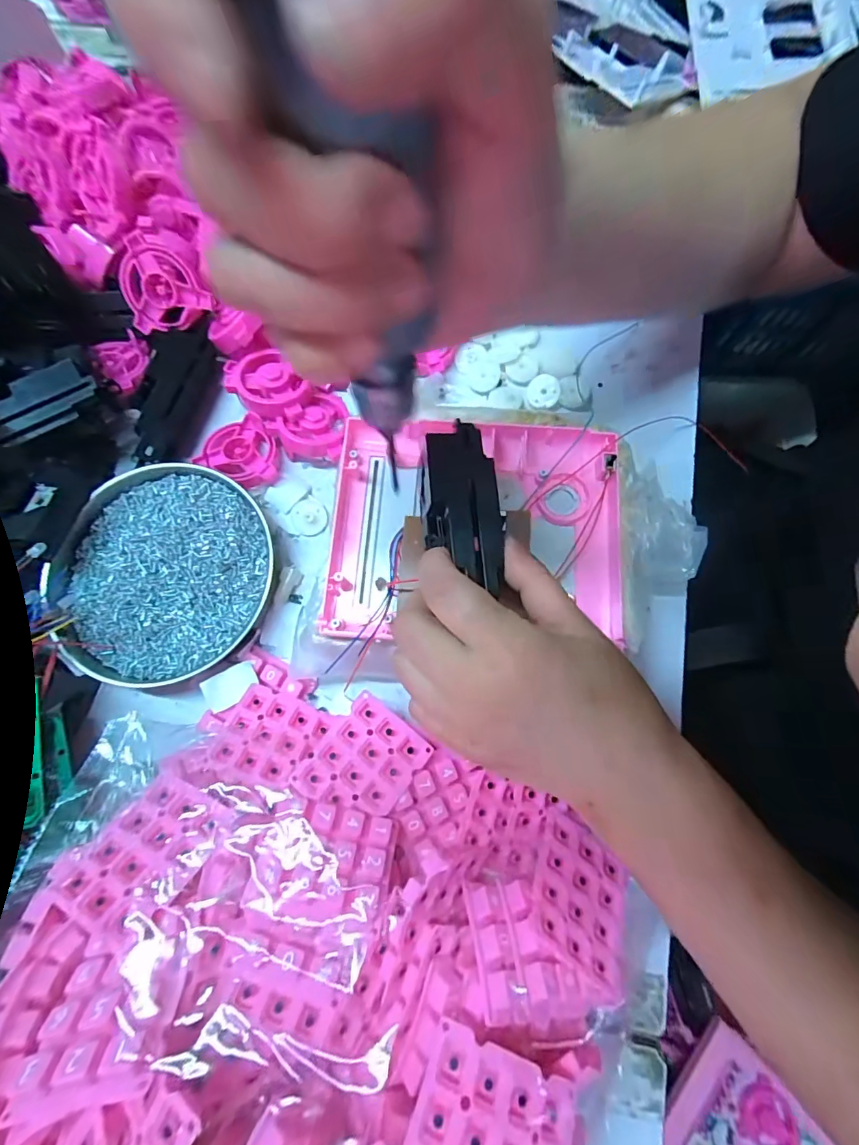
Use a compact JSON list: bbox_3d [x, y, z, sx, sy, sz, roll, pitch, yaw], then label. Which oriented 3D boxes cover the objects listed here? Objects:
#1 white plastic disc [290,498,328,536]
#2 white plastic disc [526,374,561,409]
[{"bbox_3d":[-0.080,-0.037,0.306,0.023,0.006,0.023,0,76,1],"label":"white plastic disc"},{"bbox_3d":[0.079,-0.126,0.321,0.022,0.004,0.022,1,99,8],"label":"white plastic disc"}]

